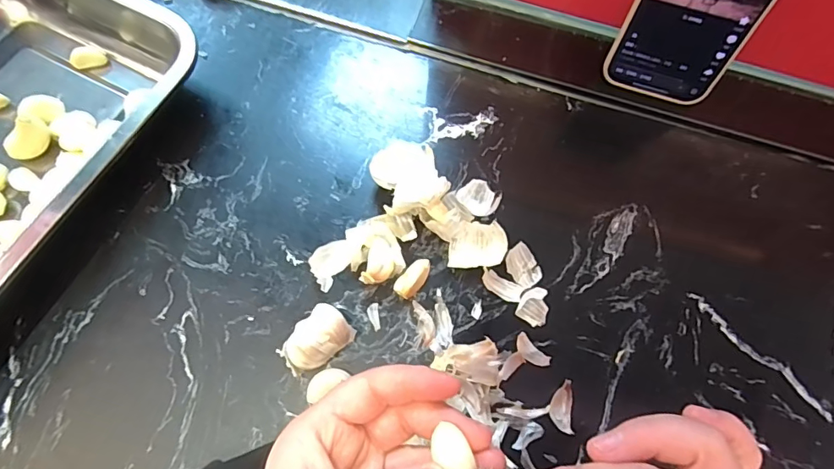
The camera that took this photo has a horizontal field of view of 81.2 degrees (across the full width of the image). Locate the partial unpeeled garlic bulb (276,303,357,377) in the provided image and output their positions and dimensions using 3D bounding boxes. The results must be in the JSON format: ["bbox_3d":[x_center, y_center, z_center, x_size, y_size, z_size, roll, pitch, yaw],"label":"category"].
[{"bbox_3d":[-0.061,0.065,0.298,0.041,0.025,0.028,-42,77,-15],"label":"partial unpeeled garlic bulb"}]

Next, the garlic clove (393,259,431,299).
[{"bbox_3d":[-0.002,0.029,0.321,0.014,0.010,0.029,40,73,12],"label":"garlic clove"}]

